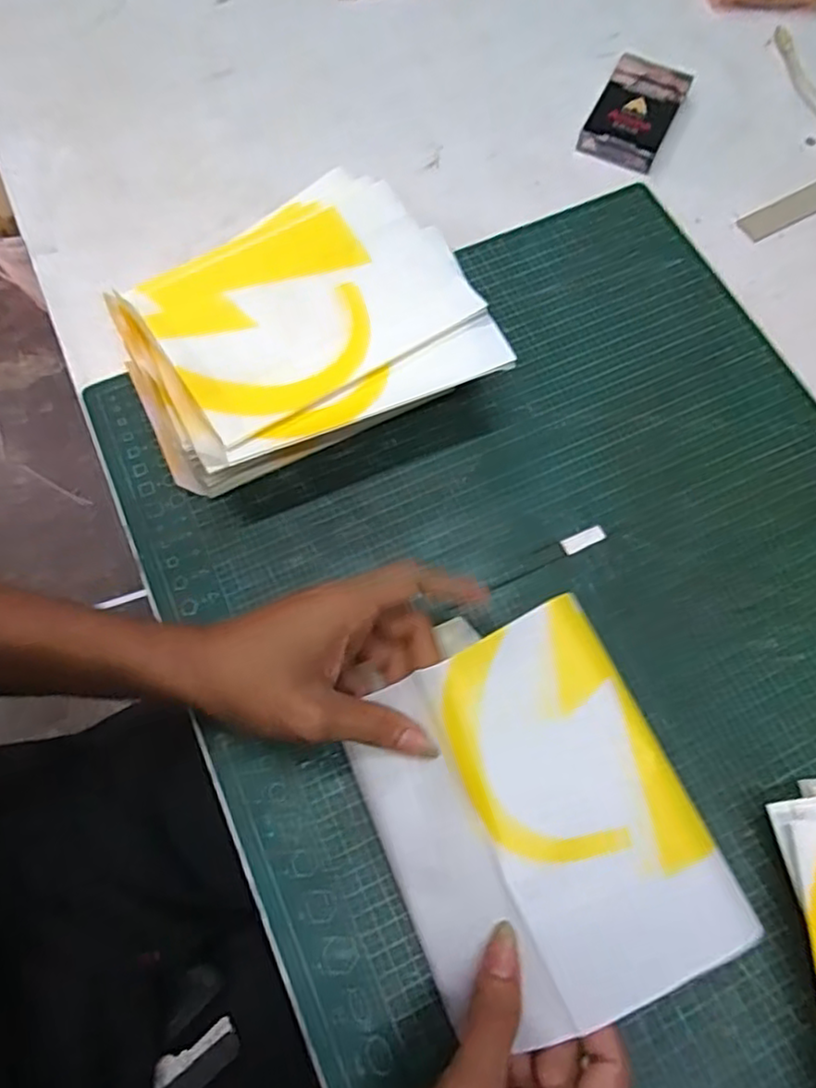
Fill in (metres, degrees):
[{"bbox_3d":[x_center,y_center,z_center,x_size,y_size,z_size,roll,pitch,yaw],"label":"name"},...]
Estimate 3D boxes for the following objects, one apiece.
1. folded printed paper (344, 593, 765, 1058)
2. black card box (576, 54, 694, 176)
[{"bbox_3d":[0.059,0.135,0.330,0.142,0.031,0.172,-23,72,-7],"label":"folded printed paper"},{"bbox_3d":[0.179,-0.339,0.527,0.059,0.021,0.095,25,72,9],"label":"black card box"}]

